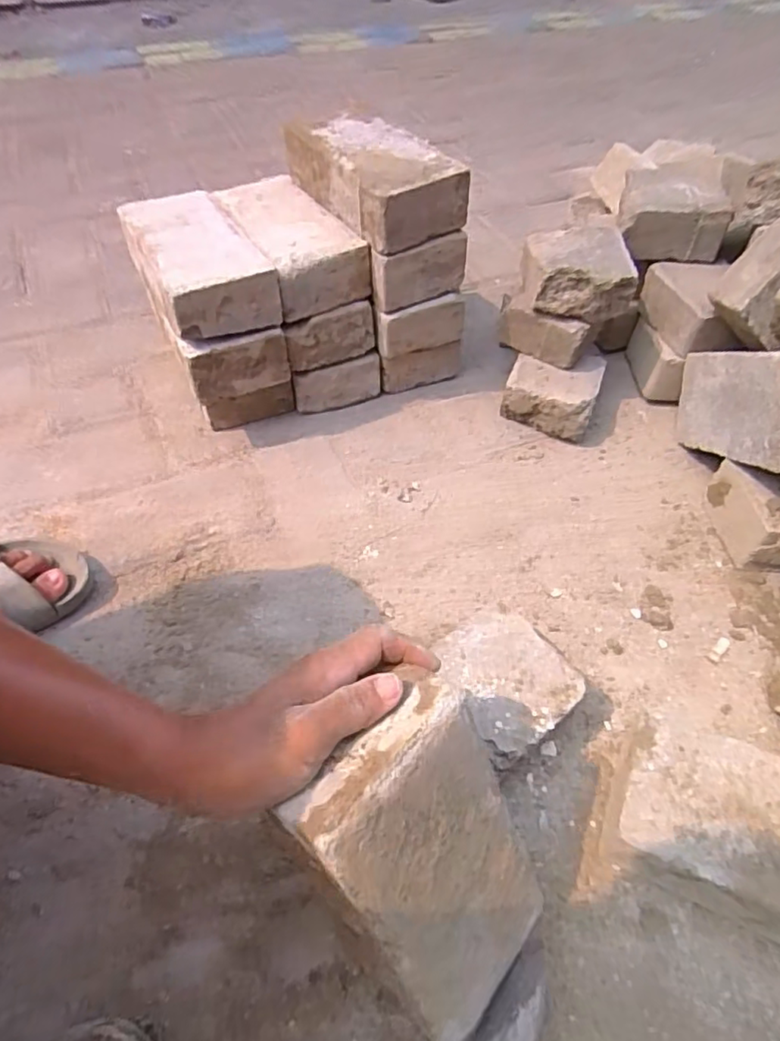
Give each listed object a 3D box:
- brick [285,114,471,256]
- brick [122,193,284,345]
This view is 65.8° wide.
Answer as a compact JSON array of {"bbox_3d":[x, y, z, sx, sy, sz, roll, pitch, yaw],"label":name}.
[{"bbox_3d":[-0.019,-0.372,0.650,0.104,0.069,0.204,-25,56,-22],"label":"brick"},{"bbox_3d":[-0.206,-0.278,0.639,0.114,0.059,0.208,-21,54,-18],"label":"brick"}]

